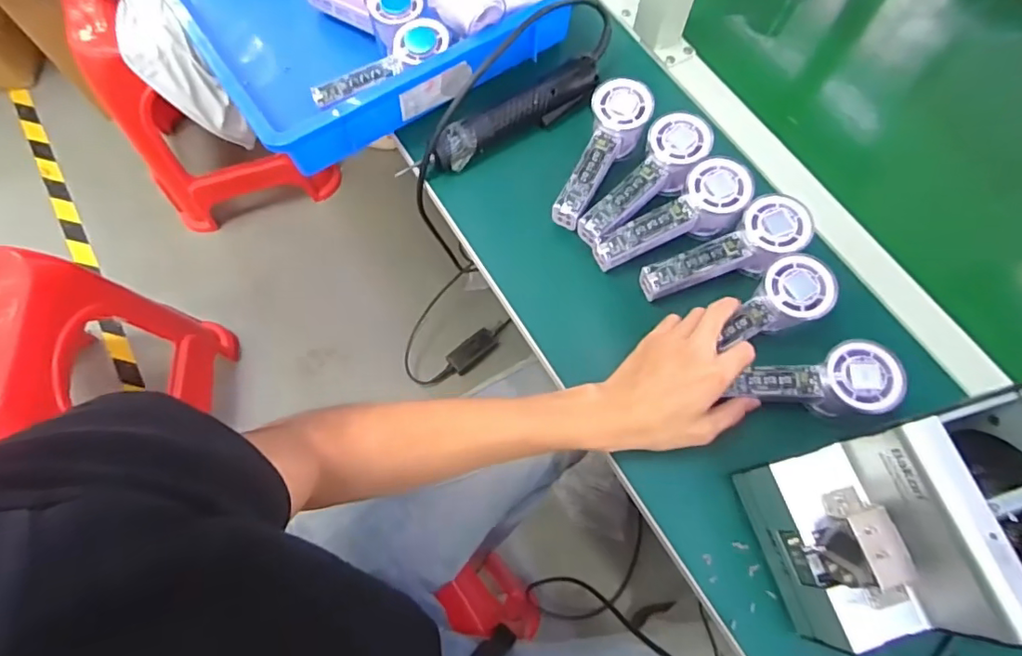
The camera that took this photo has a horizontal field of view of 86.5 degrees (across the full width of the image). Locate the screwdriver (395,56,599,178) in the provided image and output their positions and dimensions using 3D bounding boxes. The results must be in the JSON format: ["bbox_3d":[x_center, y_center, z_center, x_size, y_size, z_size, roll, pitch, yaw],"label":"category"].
[{"bbox_3d":[-0.003,-0.209,0.556,0.220,0.038,0.031,-34,73,-13],"label":"screwdriver"}]

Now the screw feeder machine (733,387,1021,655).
[{"bbox_3d":[0.275,0.127,0.363,0.169,0.145,0.121,-15,70,-7],"label":"screw feeder machine"}]

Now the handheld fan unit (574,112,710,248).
[{"bbox_3d":[0.125,-0.134,0.519,0.153,0.047,0.059,-44,75,-1],"label":"handheld fan unit"}]

